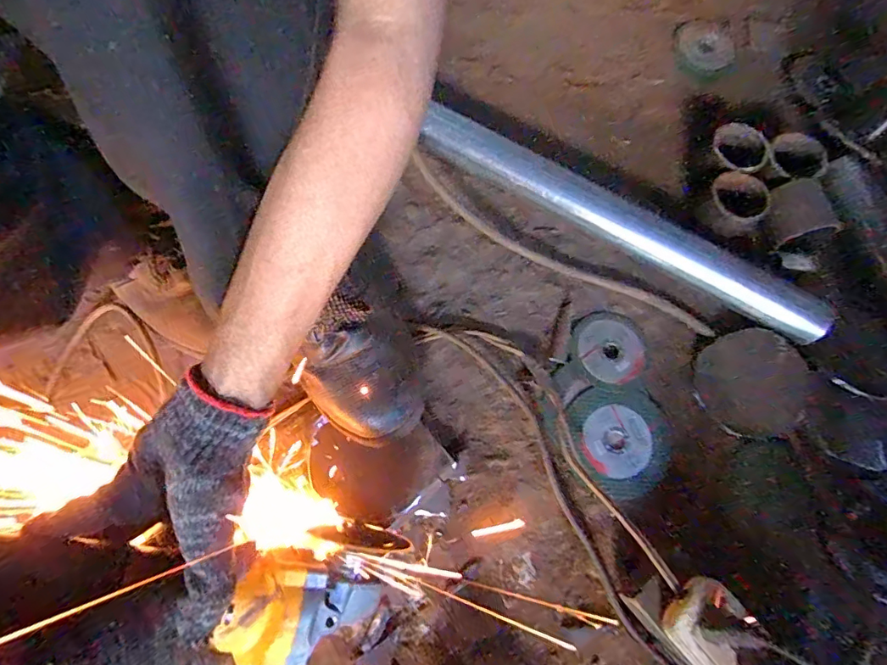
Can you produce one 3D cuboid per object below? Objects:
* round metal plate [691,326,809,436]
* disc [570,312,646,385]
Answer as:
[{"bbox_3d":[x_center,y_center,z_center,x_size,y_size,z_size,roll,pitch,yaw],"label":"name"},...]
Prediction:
[{"bbox_3d":[0.307,0.050,0.489,0.096,0.014,0.106,-28,77,-10],"label":"round metal plate"},{"bbox_3d":[0.167,0.014,0.494,0.069,0.004,0.072,1,74,-2],"label":"disc"}]

